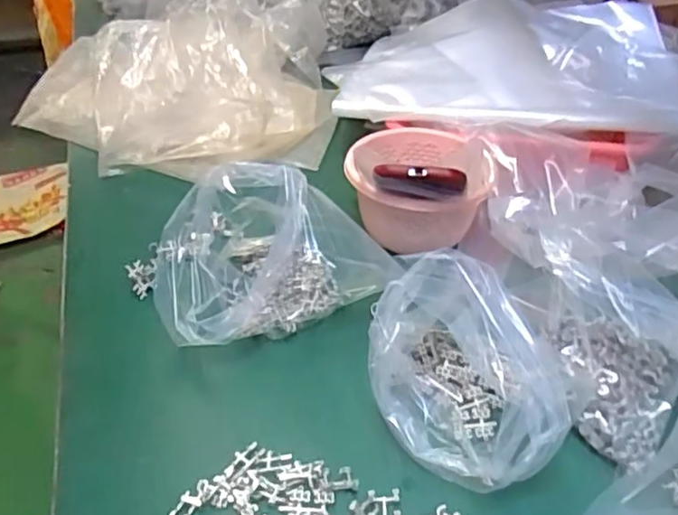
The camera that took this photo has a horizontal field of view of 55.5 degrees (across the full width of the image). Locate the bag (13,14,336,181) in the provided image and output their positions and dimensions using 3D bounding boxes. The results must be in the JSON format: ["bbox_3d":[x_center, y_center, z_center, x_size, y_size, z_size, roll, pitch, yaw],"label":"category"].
[{"bbox_3d":[-0.233,-0.239,0.871,0.443,0.113,0.319,1,39,1],"label":"bag"}]

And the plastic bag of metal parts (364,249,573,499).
[{"bbox_3d":[0.087,0.085,0.457,0.102,0.116,0.144,-21,45,-25],"label":"plastic bag of metal parts"}]

